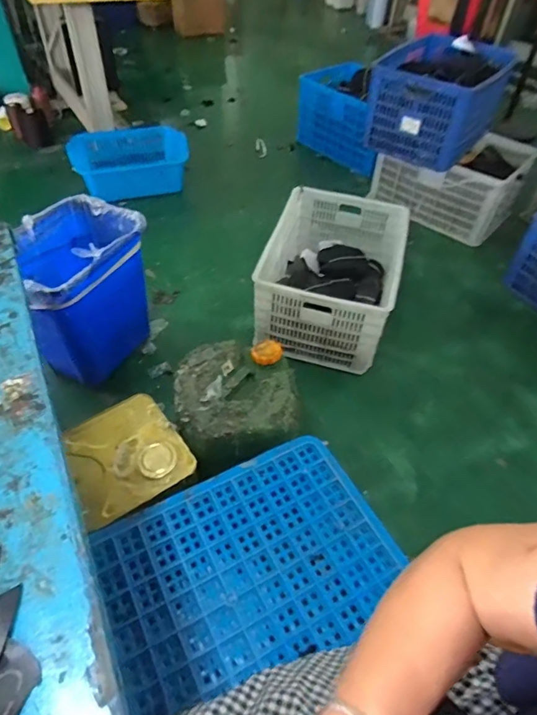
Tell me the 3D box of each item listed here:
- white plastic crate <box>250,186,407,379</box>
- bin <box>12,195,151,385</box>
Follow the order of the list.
[{"bbox_3d":[0.223,-0.291,1.605,0.444,0.281,0.647,11,49,6],"label":"white plastic crate"},{"bbox_3d":[-0.547,-0.178,1.362,0.288,0.425,0.400,20,51,13],"label":"bin"}]

